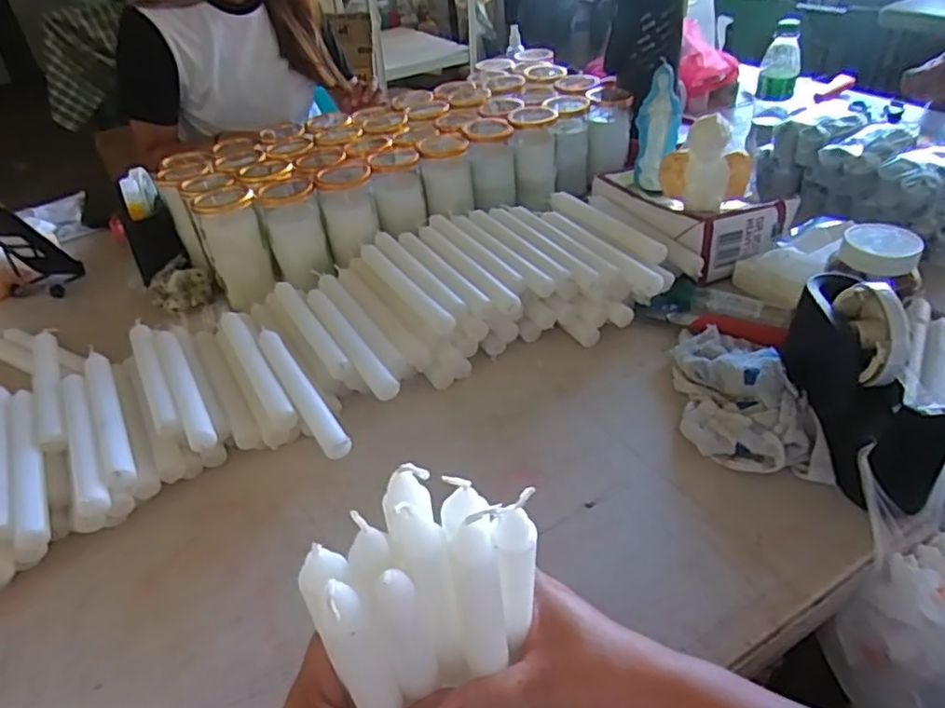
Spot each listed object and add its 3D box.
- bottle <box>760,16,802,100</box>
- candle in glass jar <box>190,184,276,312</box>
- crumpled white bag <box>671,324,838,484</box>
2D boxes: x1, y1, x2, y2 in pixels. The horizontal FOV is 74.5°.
[{"bbox_3d":[0.480,-0.455,0.964,0.052,0.109,0.053,10,41,19],"label":"bottle"},{"bbox_3d":[-0.286,-0.131,0.755,0.068,0.126,0.077,-21,41,-18],"label":"candle in glass jar"},{"bbox_3d":[0.238,0.024,0.558,0.098,0.042,0.188,-2,39,6],"label":"crumpled white bag"}]

